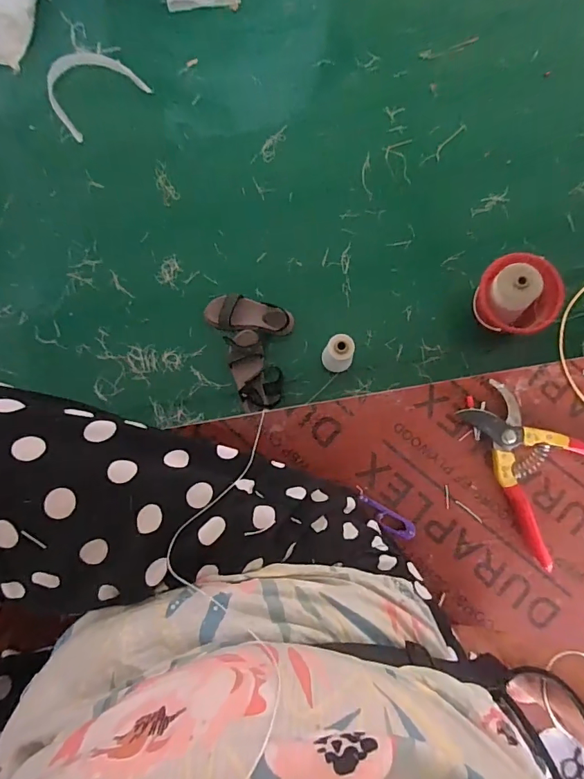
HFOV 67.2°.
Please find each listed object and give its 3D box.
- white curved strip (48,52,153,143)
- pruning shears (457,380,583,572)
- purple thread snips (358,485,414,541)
[{"bbox_3d":[-0.587,-0.895,1.289,0.261,0.015,0.233,-36,84,-2],"label":"white curved strip"},{"bbox_3d":[0.260,0.080,0.483,0.169,0.018,0.146,41,87,5],"label":"pruning shears"},{"bbox_3d":[0.103,0.141,0.492,0.077,0.017,0.023,33,86,5],"label":"purple thread snips"}]

